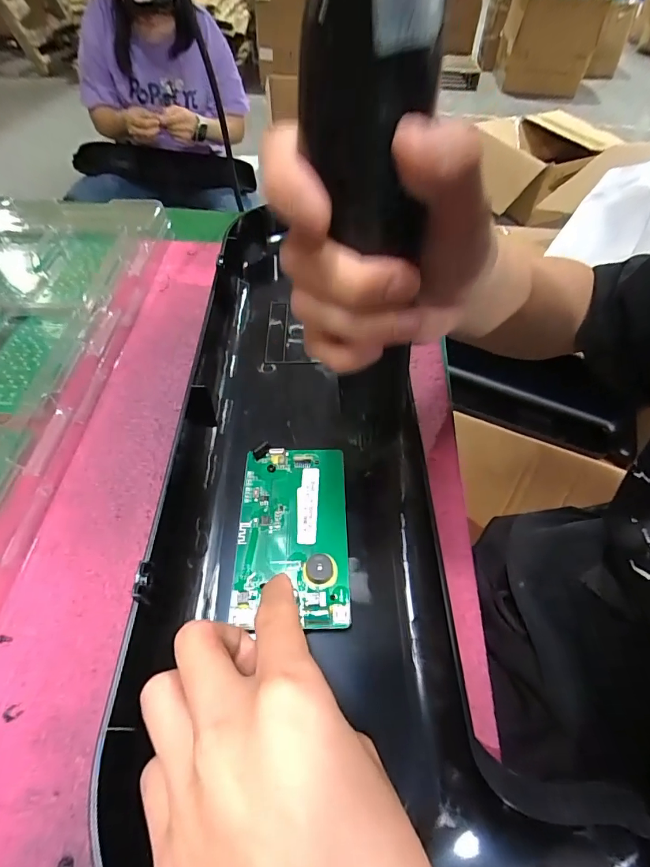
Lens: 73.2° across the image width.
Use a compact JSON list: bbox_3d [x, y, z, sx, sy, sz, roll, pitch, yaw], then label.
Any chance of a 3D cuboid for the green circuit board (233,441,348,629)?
[{"bbox_3d":[-0.018,0.051,0.244,0.060,0.009,0.105,1,52,-3],"label":"green circuit board"}]

